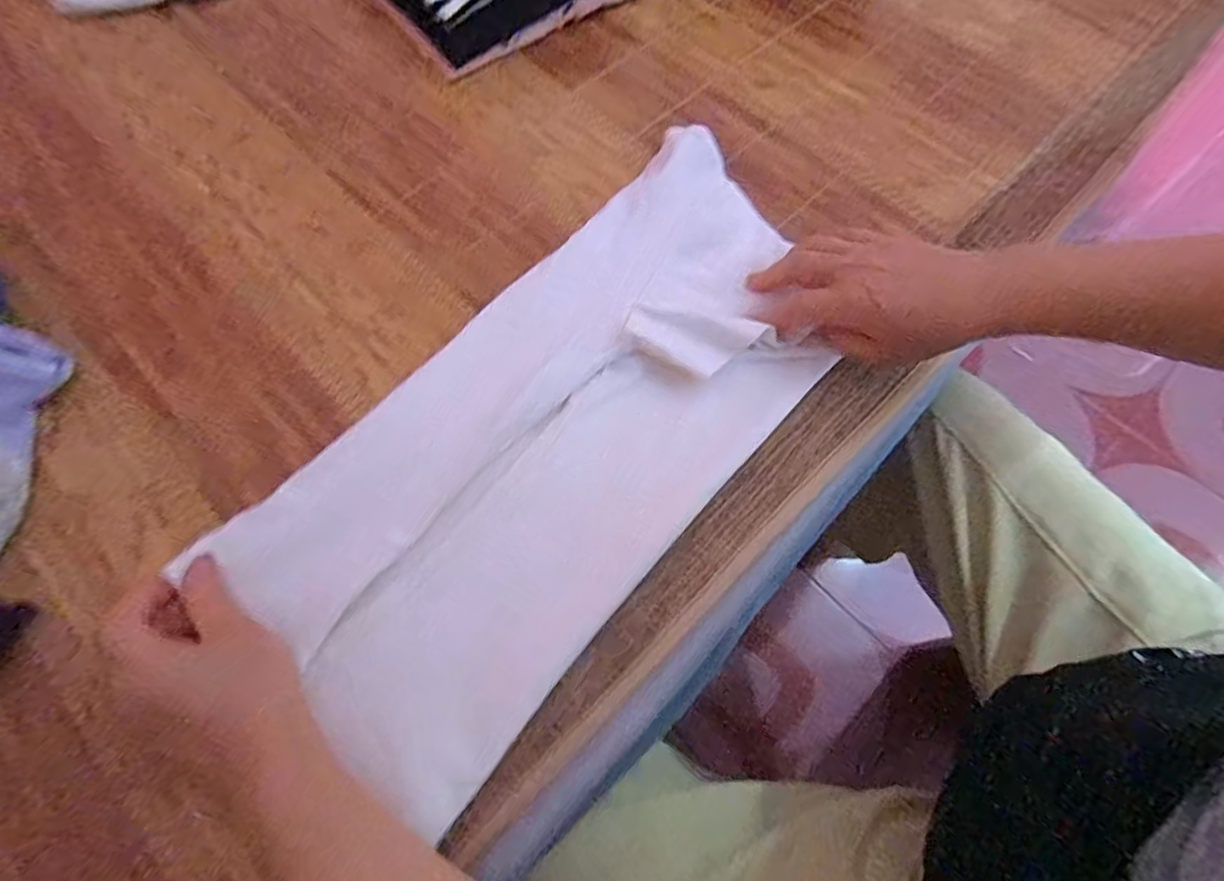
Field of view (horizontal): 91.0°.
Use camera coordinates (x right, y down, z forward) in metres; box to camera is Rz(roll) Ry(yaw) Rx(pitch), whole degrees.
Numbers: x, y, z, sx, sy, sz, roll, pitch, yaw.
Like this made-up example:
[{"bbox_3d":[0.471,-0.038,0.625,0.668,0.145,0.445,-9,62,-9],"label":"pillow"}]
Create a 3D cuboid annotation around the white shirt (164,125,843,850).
[{"bbox_3d":[-0.023,-0.020,0.381,0.199,0.023,0.419,39,71,14],"label":"white shirt"}]

